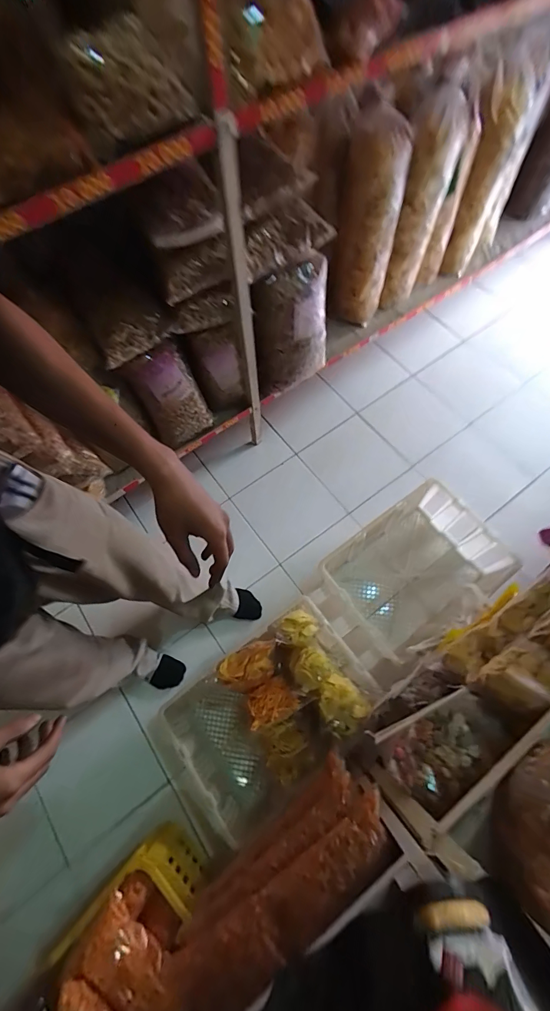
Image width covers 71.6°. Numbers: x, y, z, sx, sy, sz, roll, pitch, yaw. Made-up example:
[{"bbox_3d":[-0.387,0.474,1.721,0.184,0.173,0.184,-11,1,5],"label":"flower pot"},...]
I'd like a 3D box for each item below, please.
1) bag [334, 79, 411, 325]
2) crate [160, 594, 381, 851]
[{"bbox_3d":[0.256,-0.766,1.083,0.159,0.568,0.106,8,68,6],"label":"bag"},{"bbox_3d":[-0.020,0.536,0.984,0.527,0.224,0.340,-35,70,-11],"label":"crate"}]

